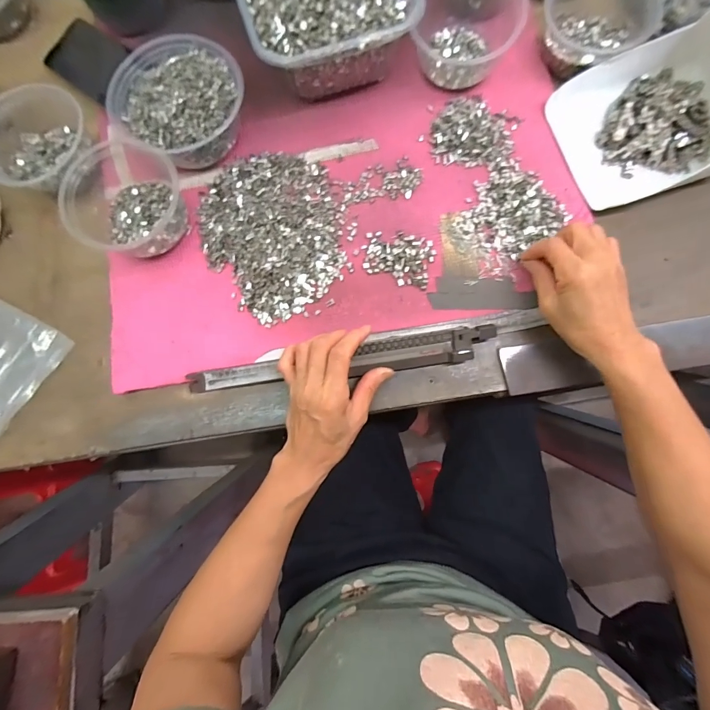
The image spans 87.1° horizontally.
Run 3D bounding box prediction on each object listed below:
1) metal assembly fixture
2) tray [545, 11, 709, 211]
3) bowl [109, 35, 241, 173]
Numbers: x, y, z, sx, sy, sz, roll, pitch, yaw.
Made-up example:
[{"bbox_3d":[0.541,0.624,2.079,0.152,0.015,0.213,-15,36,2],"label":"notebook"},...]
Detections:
[{"bbox_3d":[-0.014,0.007,0.378,0.308,0.012,0.032,-8,83,2],"label":"metal assembly fixture"},{"bbox_3d":[0.315,-0.248,0.371,0.176,0.083,0.157,-18,81,-1],"label":"tray"},{"bbox_3d":[-0.187,-0.269,0.403,0.131,0.054,0.129,0,80,2],"label":"bowl"}]

